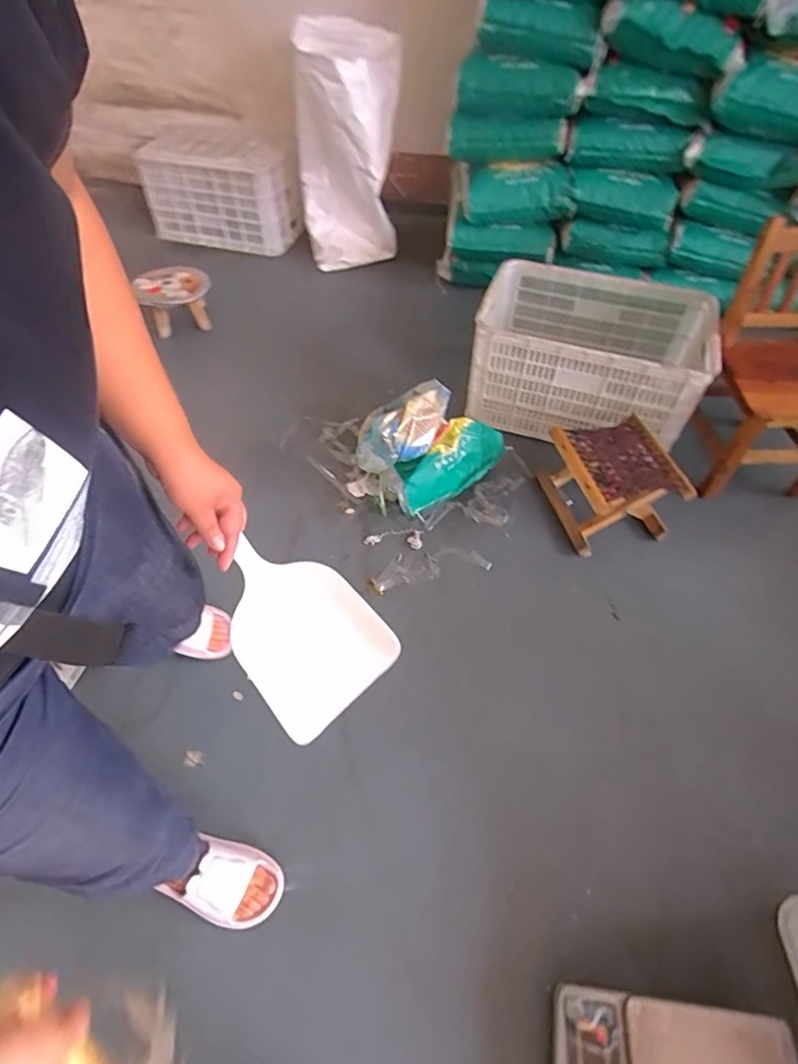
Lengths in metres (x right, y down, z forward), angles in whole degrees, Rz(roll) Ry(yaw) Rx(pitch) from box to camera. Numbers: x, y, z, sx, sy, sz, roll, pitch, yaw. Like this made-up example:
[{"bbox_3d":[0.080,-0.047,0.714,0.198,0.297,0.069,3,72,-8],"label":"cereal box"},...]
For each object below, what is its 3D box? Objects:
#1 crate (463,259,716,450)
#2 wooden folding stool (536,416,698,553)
[{"bbox_3d":[0.561,-0.535,1.598,0.632,0.297,0.464,17,53,13],"label":"crate"},{"bbox_3d":[0.544,-0.130,1.373,0.266,0.185,0.283,-11,52,-9],"label":"wooden folding stool"}]

